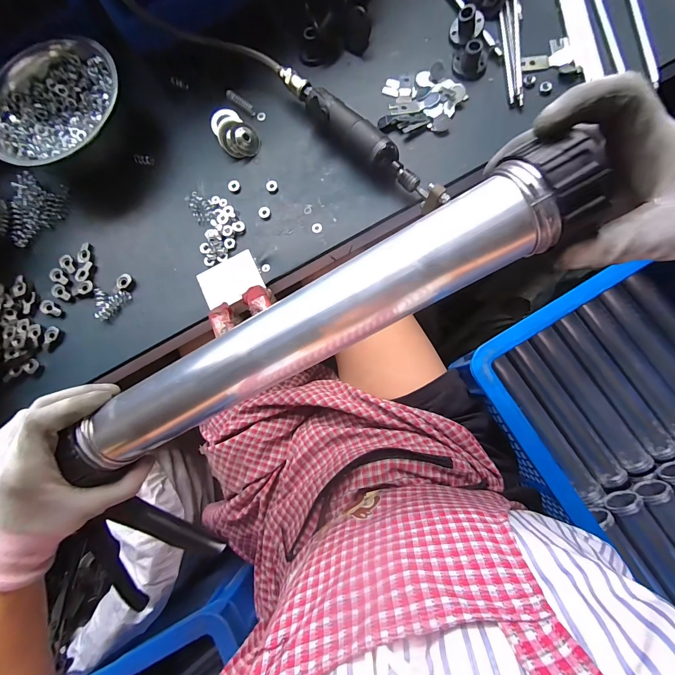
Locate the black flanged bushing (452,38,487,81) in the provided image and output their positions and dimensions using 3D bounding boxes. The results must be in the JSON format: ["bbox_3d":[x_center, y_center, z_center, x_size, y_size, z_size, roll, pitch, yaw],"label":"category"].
[{"bbox_3d":[0.174,-0.362,0.403,0.044,0.022,0.040,-1,83,5],"label":"black flanged bushing"}]

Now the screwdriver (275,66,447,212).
[{"bbox_3d":[0.026,-0.249,0.388,0.267,0.043,0.035,42,87,11],"label":"screwdriver"}]

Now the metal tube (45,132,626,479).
[{"bbox_3d":[-0.028,-0.002,0.217,0.385,0.048,0.051,-28,81,13],"label":"metal tube"}]

